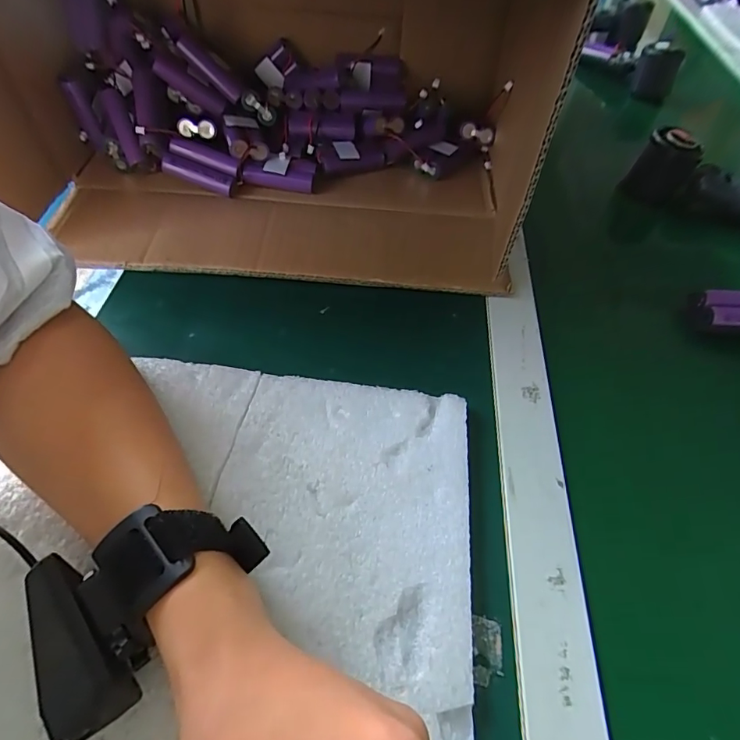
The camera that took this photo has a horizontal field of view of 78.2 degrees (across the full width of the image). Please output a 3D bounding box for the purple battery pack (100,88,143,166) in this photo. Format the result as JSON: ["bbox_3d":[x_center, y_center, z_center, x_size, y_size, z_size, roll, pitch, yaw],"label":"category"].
[{"bbox_3d":[-0.226,-0.222,0.413,0.016,0.018,0.070,-22,94,-19],"label":"purple battery pack"}]

